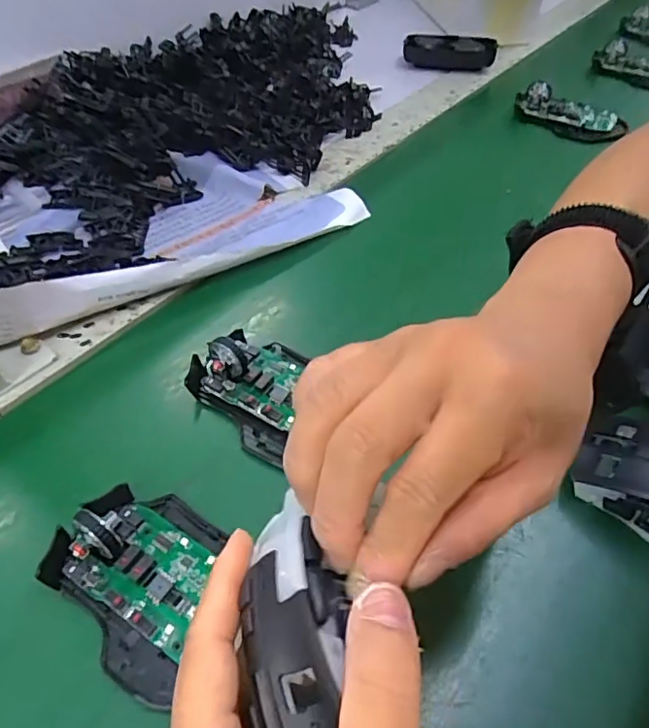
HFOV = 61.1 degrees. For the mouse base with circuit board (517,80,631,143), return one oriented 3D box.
[{"bbox_3d":[0.257,-0.263,0.573,0.107,0.026,0.067,13,54,7],"label":"mouse base with circuit board"}]

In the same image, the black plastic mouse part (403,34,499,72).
[{"bbox_3d":[0.153,-0.381,0.671,0.110,0.031,0.051,8,53,3],"label":"black plastic mouse part"}]

